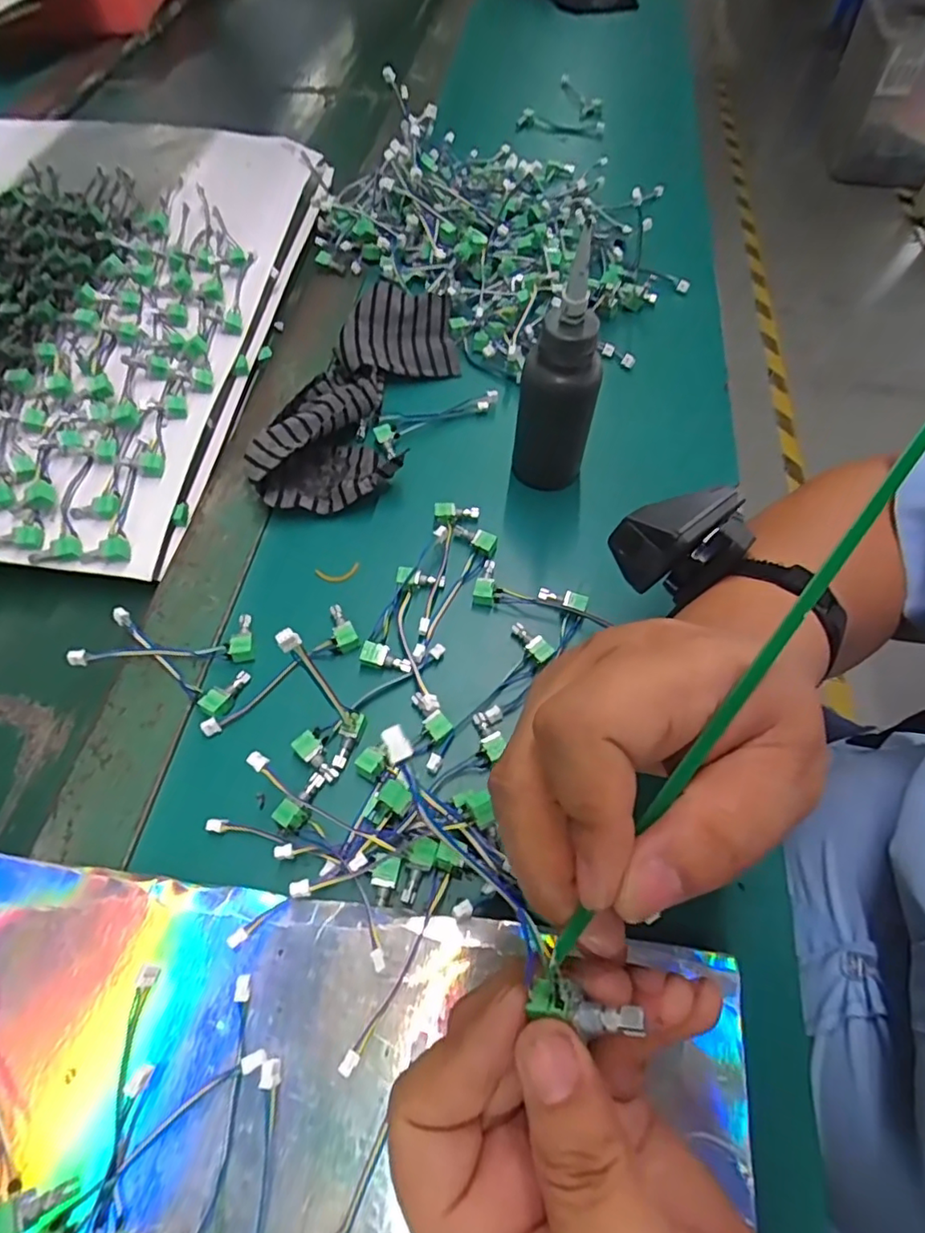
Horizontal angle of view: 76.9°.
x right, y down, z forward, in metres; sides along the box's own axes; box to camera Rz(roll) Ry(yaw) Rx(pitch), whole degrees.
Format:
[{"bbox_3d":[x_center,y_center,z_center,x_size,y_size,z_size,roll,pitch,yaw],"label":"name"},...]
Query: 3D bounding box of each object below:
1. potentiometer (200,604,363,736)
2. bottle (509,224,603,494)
[{"bbox_3d":[-0.101,0.027,0.315,0.093,0.010,0.027,-33,64,-18],"label":"potentiometer"},{"bbox_3d":[0.057,-0.132,0.333,0.043,0.129,0.036,14,61,7],"label":"bottle"}]

